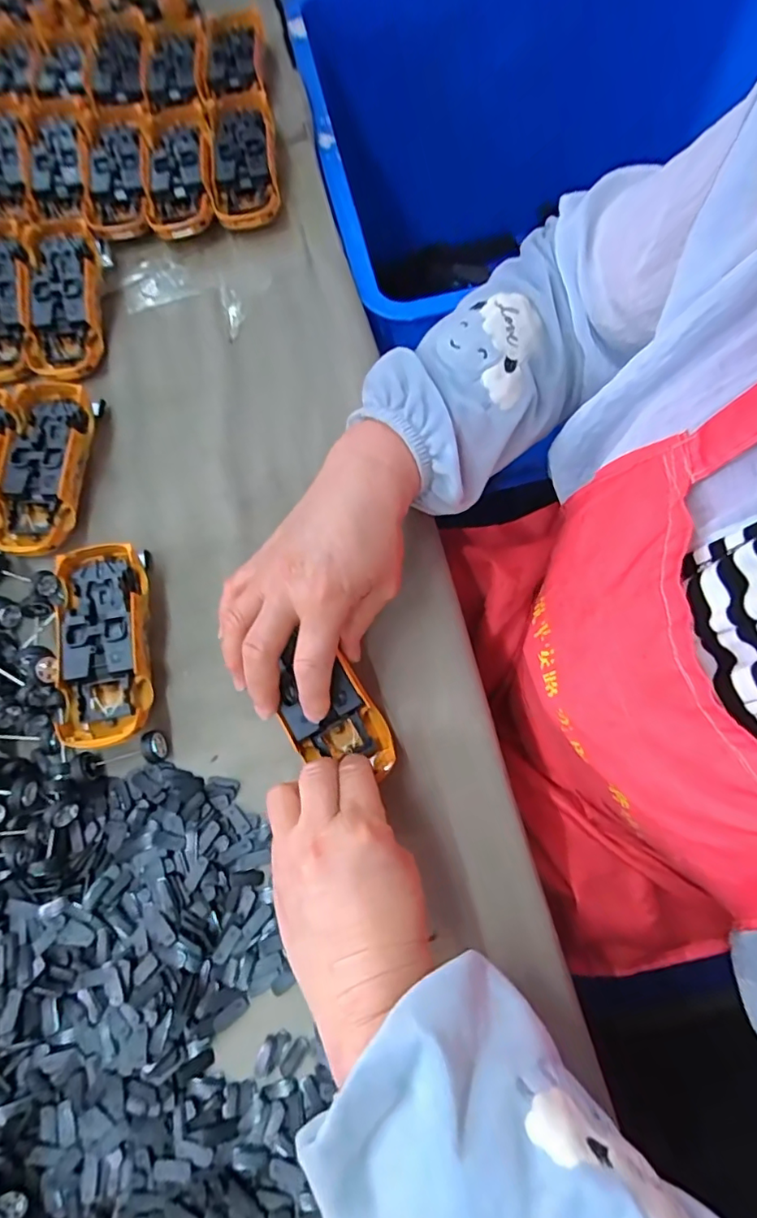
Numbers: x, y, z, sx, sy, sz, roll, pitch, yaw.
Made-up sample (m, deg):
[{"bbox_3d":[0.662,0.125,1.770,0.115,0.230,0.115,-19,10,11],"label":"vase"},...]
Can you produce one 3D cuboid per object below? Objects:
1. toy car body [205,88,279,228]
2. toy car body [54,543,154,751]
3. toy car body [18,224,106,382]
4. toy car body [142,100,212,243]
[{"bbox_3d":[-0.120,-0.395,0.489,0.060,0.037,0.142,-8,72,-1],"label":"toy car body"},{"bbox_3d":[-0.177,0.022,0.355,0.056,0.025,0.128,-8,72,-2],"label":"toy car body"},{"bbox_3d":[-0.262,-0.251,0.449,0.064,0.021,0.131,-7,85,-1],"label":"toy car body"},{"bbox_3d":[-0.179,-0.388,0.491,0.060,0.038,0.140,-7,72,-1],"label":"toy car body"}]

